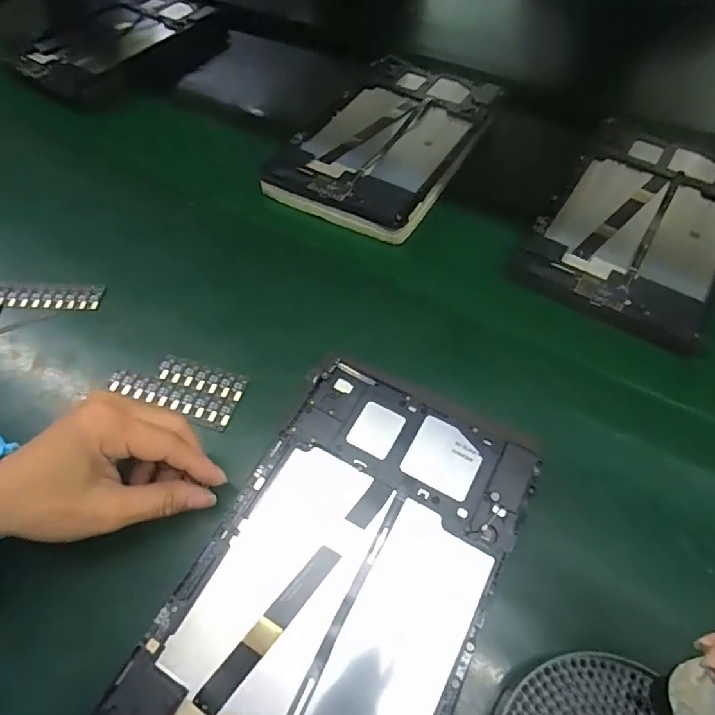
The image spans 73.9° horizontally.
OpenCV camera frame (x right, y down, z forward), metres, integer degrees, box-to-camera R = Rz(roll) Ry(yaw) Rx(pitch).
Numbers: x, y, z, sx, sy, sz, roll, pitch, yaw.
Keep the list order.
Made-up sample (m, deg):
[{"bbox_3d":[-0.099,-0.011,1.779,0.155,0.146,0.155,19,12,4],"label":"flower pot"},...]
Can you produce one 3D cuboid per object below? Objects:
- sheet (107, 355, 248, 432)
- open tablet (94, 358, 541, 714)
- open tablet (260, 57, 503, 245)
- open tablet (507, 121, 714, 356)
[{"bbox_3d":[-0.130,0.020,0.347,0.095,0.005,0.041,18,61,12],"label":"sheet"},{"bbox_3d":[-0.008,0.121,0.258,0.146,0.006,0.239,25,64,16],"label":"open tablet"},{"bbox_3d":[0.035,-0.228,0.488,0.152,0.027,0.248,26,63,16],"label":"open tablet"},{"bbox_3d":[0.252,-0.124,0.422,0.144,0.010,0.244,30,65,18],"label":"open tablet"}]

